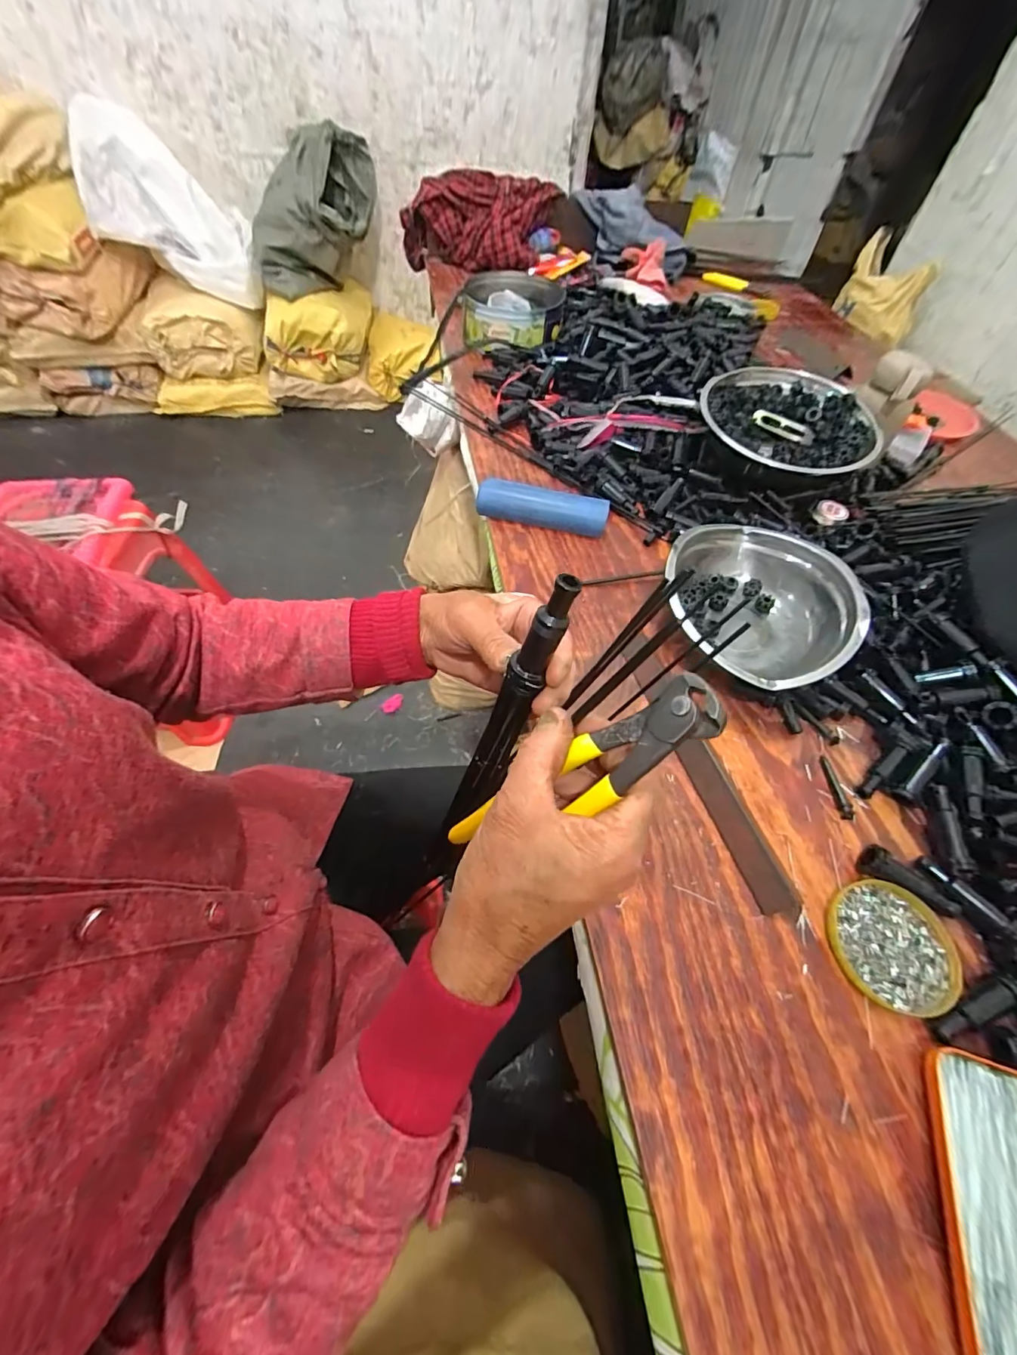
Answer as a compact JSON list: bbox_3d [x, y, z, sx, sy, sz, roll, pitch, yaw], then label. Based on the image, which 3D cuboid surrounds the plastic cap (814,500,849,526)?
[{"bbox_3d":[0.409,-0.210,0.598,0.036,0.014,0.035,2,56,-3],"label":"plastic cap"}]

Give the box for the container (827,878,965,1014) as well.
[{"bbox_3d":[0.282,0.196,0.344,0.088,0.009,0.083,2,56,-3],"label":"container"}]

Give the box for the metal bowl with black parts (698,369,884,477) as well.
[{"bbox_3d":[0.366,-0.331,0.628,0.206,0.053,0.214,2,56,-3],"label":"metal bowl with black parts"}]

